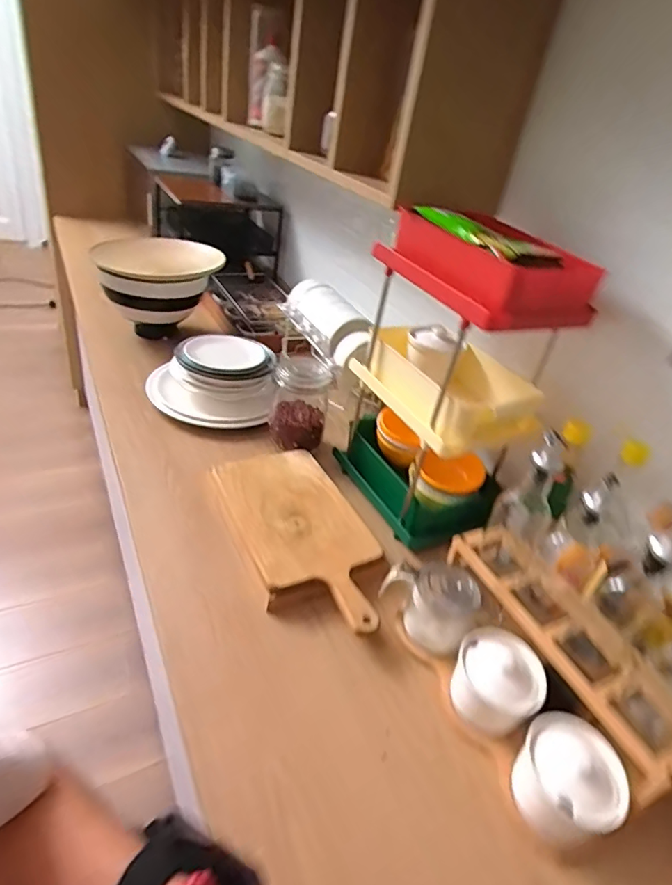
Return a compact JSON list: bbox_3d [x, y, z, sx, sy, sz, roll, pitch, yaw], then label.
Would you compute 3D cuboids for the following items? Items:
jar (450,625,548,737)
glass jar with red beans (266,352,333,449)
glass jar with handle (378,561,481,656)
[{"bbox_3d":[0.184,0.272,0.591,0.095,0.070,0.095,8,34,-6],"label":"jar"},{"bbox_3d":[-0.067,-0.070,0.942,0.103,0.156,0.108,6,34,-9],"label":"glass jar with red beans"},{"bbox_3d":[0.124,0.197,0.670,0.116,0.088,0.091,26,36,20],"label":"glass jar with handle"}]

